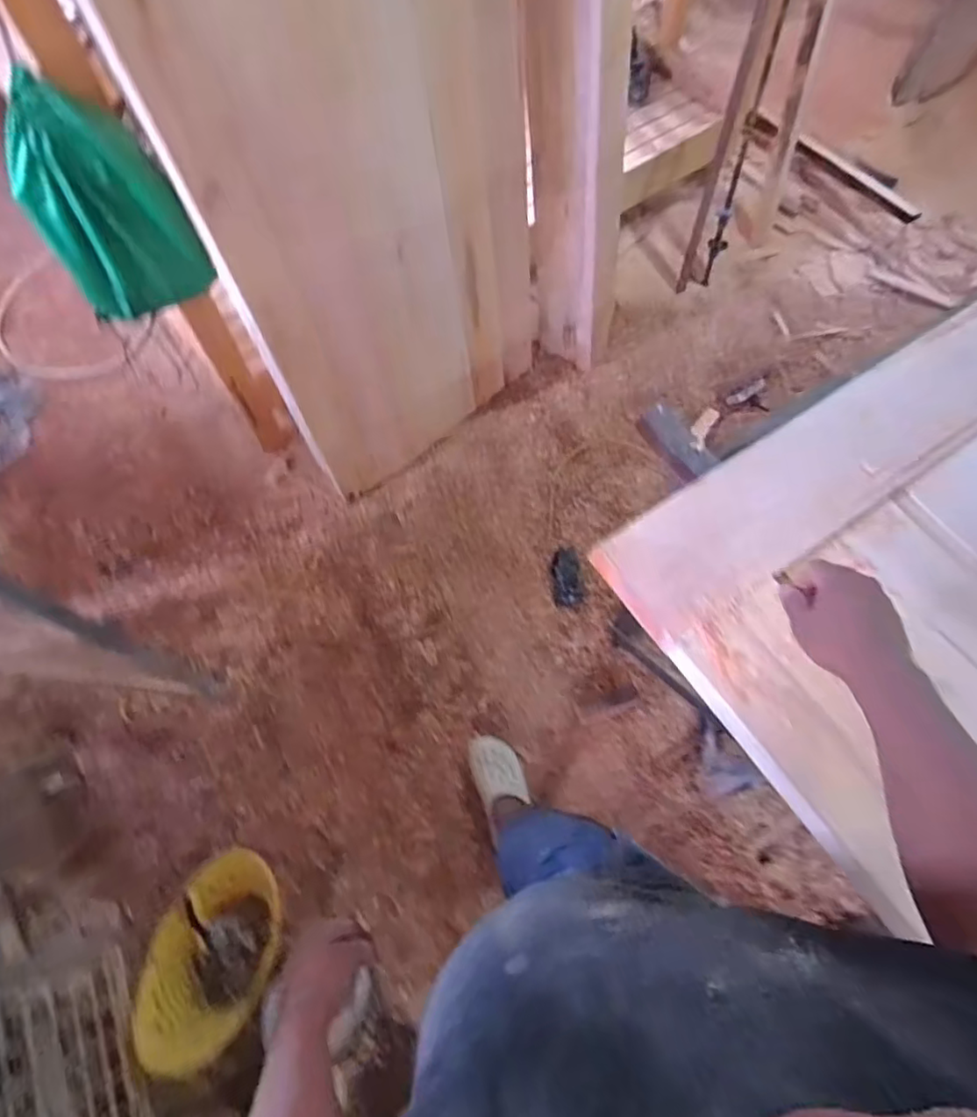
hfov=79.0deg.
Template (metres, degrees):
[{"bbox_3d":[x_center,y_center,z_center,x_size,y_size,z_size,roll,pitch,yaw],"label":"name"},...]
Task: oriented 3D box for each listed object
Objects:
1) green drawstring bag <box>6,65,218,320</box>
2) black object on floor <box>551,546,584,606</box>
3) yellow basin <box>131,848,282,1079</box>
[{"bbox_3d":[-0.629,-0.571,0.987,0.222,0.336,0.096,-32,70,-14],"label":"green drawstring bag"},{"bbox_3d":[0.209,0.048,1.588,0.073,0.023,0.154,-5,67,-4],"label":"black object on floor"},{"bbox_3d":[-0.548,0.777,1.181,0.231,0.152,0.357,20,67,8],"label":"yellow basin"}]

